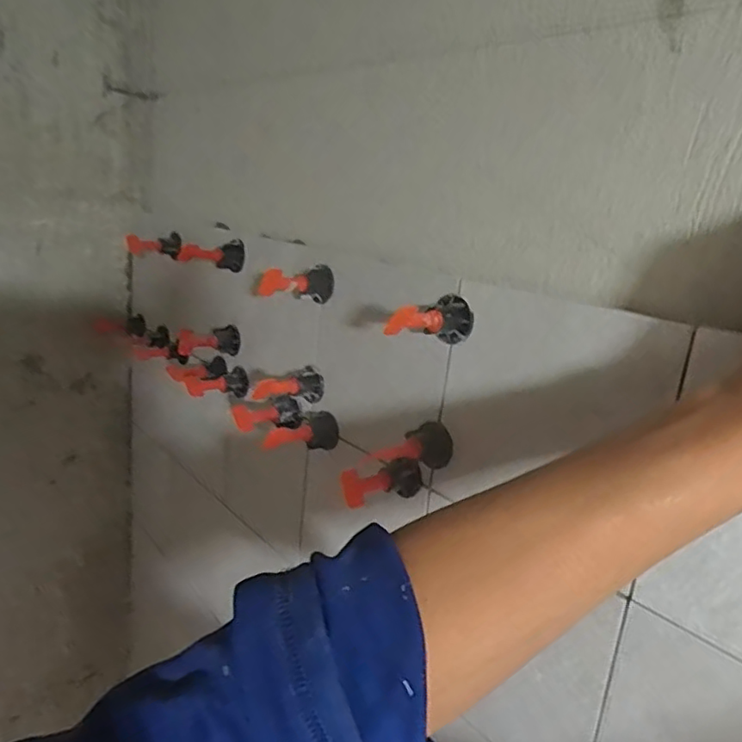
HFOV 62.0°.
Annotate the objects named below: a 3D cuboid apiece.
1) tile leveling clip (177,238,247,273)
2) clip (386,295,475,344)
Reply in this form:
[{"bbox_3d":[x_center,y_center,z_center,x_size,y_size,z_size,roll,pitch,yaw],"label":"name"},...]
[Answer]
[{"bbox_3d":[-0.157,-0.116,0.612,0.065,0.030,0.026,4,14,-9],"label":"tile leveling clip"},{"bbox_3d":[0.038,-0.029,0.382,0.026,0.029,0.061,17,18,37],"label":"clip"}]

